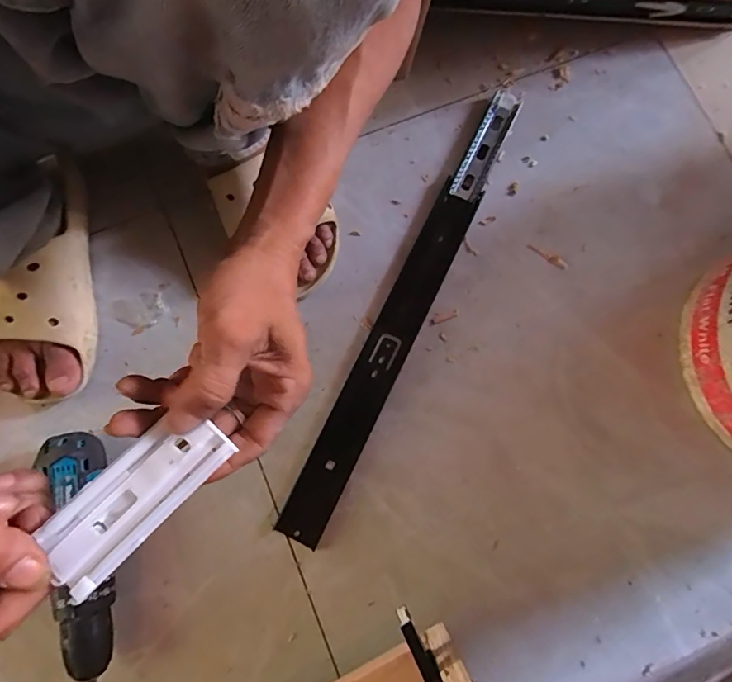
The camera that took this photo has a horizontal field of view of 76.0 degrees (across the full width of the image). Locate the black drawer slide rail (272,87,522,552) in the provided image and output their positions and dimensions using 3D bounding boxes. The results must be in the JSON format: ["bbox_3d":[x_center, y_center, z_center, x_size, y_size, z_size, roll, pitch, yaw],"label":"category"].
[{"bbox_3d":[0.049,-0.043,0.486,0.044,0.008,0.522,26,79,4],"label":"black drawer slide rail"}]

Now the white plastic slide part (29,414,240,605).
[{"bbox_3d":[-0.117,0.078,0.240,0.095,0.010,0.040,-42,82,-19],"label":"white plastic slide part"}]

